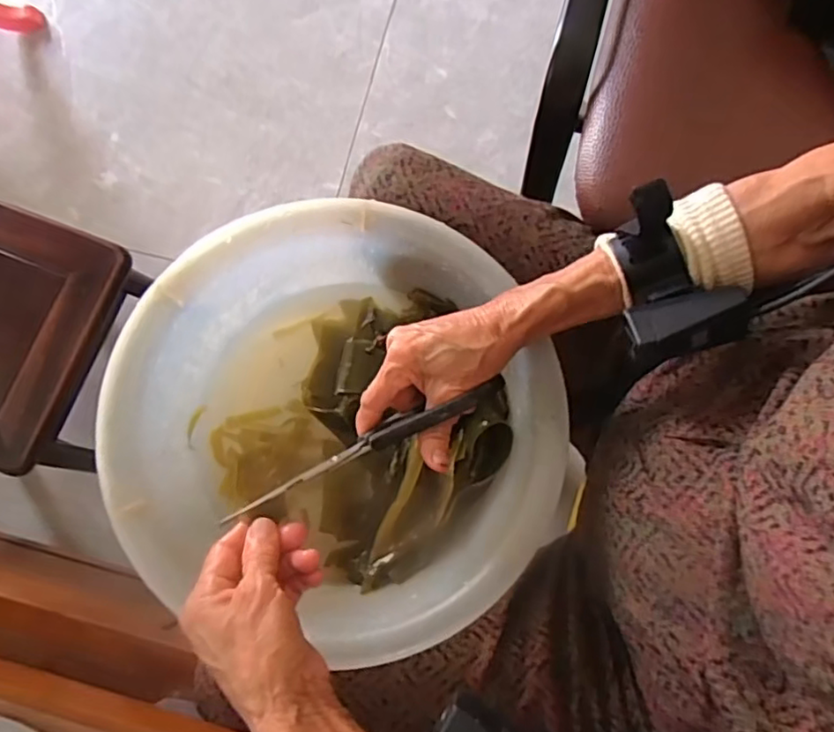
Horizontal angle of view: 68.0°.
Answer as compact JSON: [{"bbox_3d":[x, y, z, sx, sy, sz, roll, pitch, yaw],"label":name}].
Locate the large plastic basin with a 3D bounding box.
[{"bbox_3d":[-0.051,0.039,0.485,0.313,0.124,0.299,0,79,1],"label":"large plastic basin"}]

